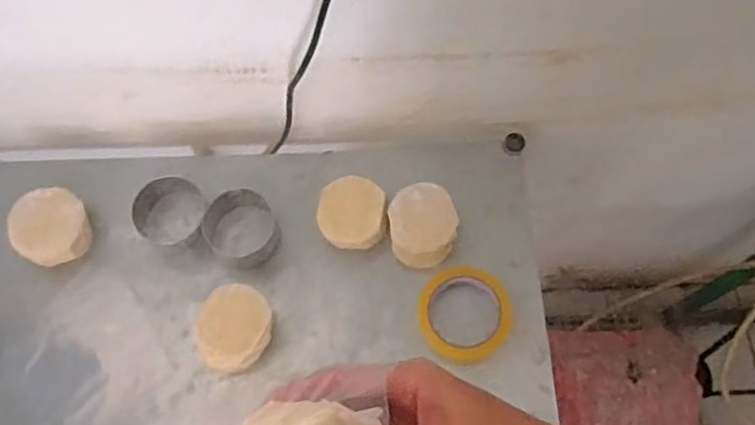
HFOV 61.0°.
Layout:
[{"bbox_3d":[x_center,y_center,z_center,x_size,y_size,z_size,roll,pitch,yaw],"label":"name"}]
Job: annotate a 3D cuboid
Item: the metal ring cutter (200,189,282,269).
[{"bbox_3d":[-0.158,0.020,0.738,0.084,0.054,0.077,-8,68,-2],"label":"metal ring cutter"}]

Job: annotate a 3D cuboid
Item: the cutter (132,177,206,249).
[{"bbox_3d":[-0.242,0.005,0.747,0.079,0.053,0.079,0,68,1],"label":"cutter"}]

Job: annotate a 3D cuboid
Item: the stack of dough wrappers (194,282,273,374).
[{"bbox_3d":[-0.154,0.127,0.697,0.079,0.050,0.089,18,69,9],"label":"stack of dough wrappers"}]

